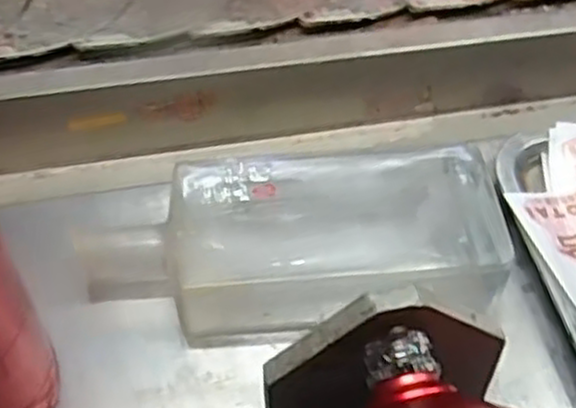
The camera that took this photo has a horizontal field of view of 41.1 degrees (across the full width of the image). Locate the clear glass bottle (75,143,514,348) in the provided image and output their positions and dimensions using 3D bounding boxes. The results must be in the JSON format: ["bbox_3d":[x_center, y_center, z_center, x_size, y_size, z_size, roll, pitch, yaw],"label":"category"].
[{"bbox_3d":[0.004,0.019,0.413,0.225,0.047,0.107,-3,59,-7],"label":"clear glass bottle"}]

